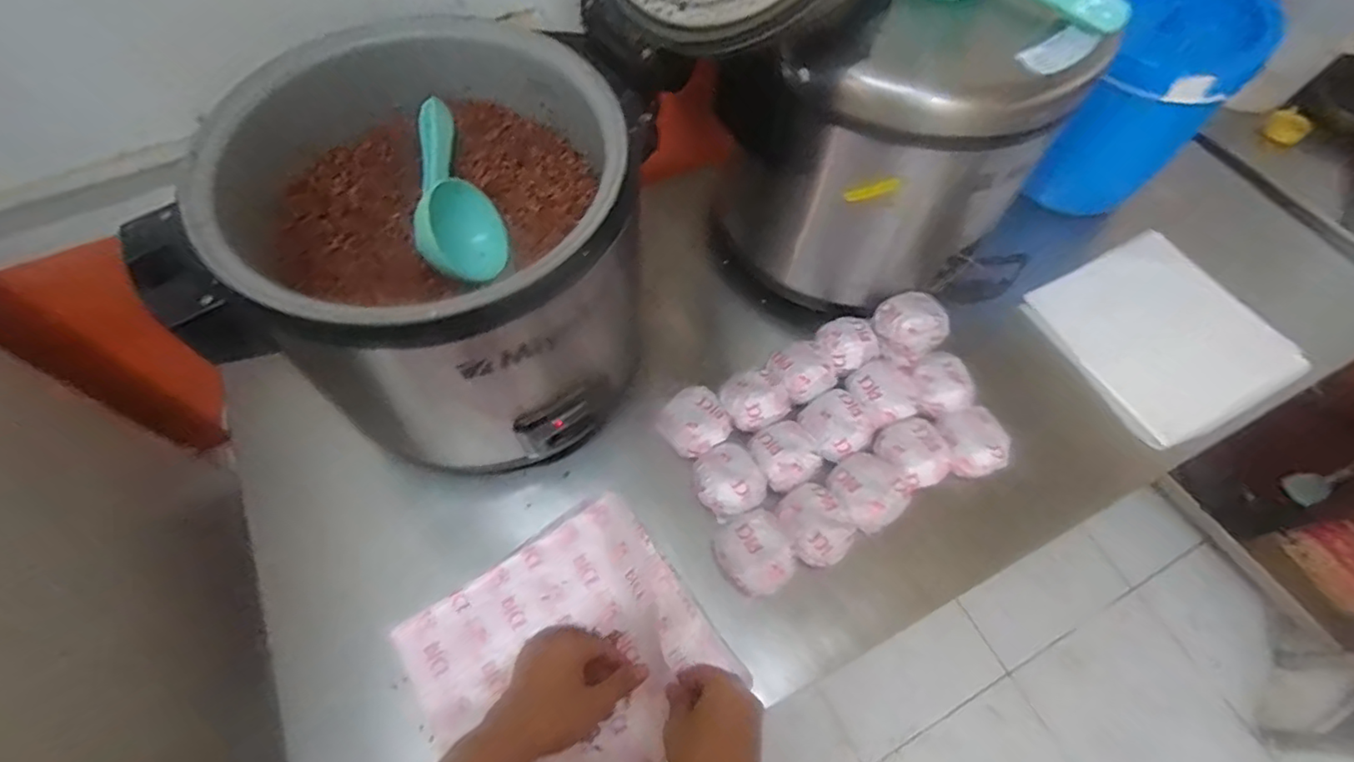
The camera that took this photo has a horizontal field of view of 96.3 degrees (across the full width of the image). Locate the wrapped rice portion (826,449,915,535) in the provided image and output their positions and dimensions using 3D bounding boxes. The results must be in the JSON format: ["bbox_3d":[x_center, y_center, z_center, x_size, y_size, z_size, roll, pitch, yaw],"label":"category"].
[{"bbox_3d":[0.214,0.116,0.665,0.080,0.037,0.082,1,62,-2],"label":"wrapped rice portion"}]

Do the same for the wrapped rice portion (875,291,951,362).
[{"bbox_3d":[0.281,-0.069,0.736,0.070,0.055,0.071,1,62,-2],"label":"wrapped rice portion"}]

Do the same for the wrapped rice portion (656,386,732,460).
[{"bbox_3d":[0.019,0.046,0.709,0.074,0.027,0.077,-28,67,-16],"label":"wrapped rice portion"}]

